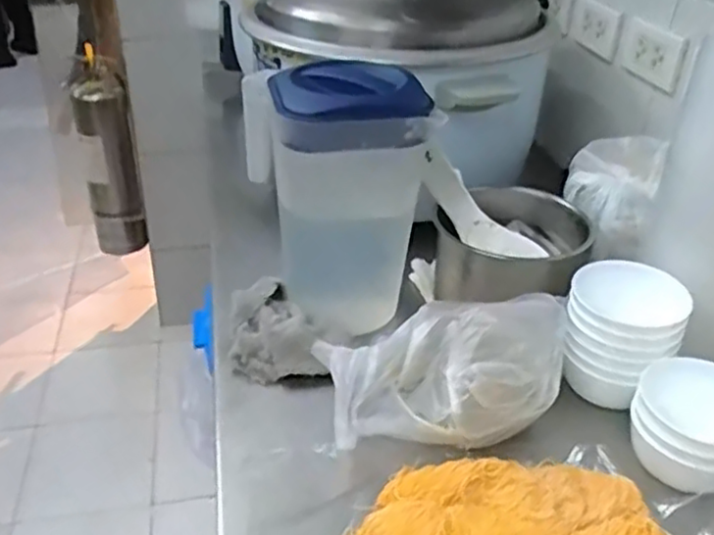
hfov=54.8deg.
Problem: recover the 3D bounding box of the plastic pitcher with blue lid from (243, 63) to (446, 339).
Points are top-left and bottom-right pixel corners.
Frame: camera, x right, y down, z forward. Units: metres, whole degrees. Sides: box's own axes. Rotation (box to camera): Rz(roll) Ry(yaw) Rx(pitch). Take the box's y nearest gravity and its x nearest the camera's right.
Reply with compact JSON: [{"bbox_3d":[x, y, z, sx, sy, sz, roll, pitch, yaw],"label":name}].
[{"bbox_3d":[-0.025,-0.081,0.756,0.150,0.268,0.174,-9,34,-18],"label":"plastic pitcher with blue lid"}]

